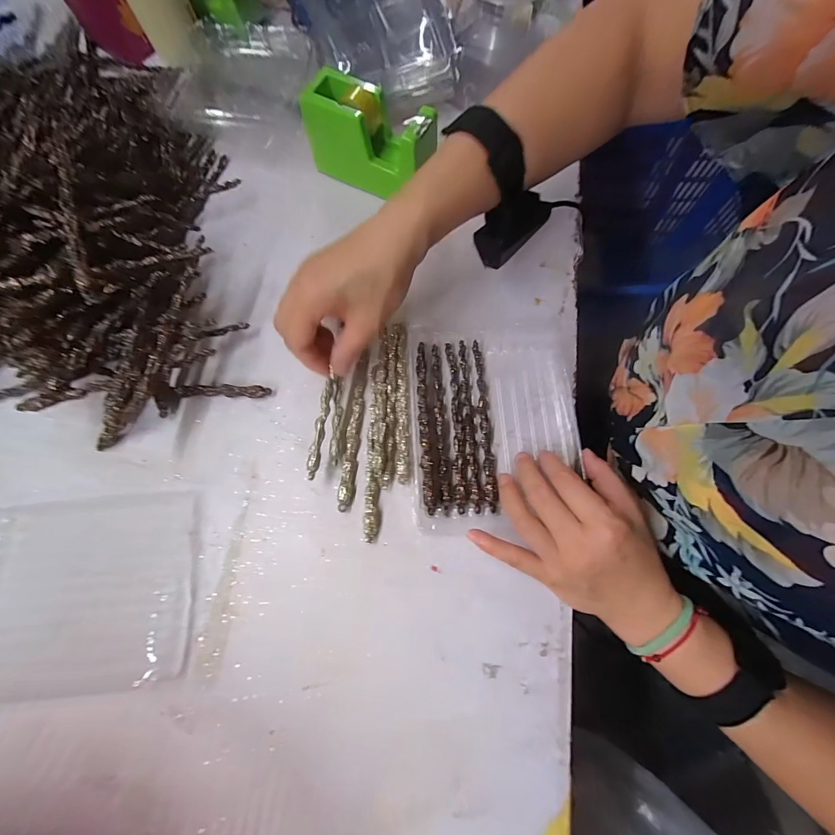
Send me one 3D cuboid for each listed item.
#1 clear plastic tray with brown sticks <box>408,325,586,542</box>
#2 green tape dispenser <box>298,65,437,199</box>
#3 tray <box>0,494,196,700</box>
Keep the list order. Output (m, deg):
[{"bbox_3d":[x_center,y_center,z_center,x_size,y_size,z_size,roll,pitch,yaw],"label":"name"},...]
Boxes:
[{"bbox_3d":[0.068,0.005,0.325,0.147,0.024,0.180,-2,75,0],"label":"clear plastic tray with brown sticks"},{"bbox_3d":[-0.048,-0.283,0.379,0.130,0.077,0.055,26,76,7],"label":"green tape dispenser"},{"bbox_3d":[-0.275,0.141,0.302,0.174,0.015,0.142,-4,75,-1],"label":"tray"}]

